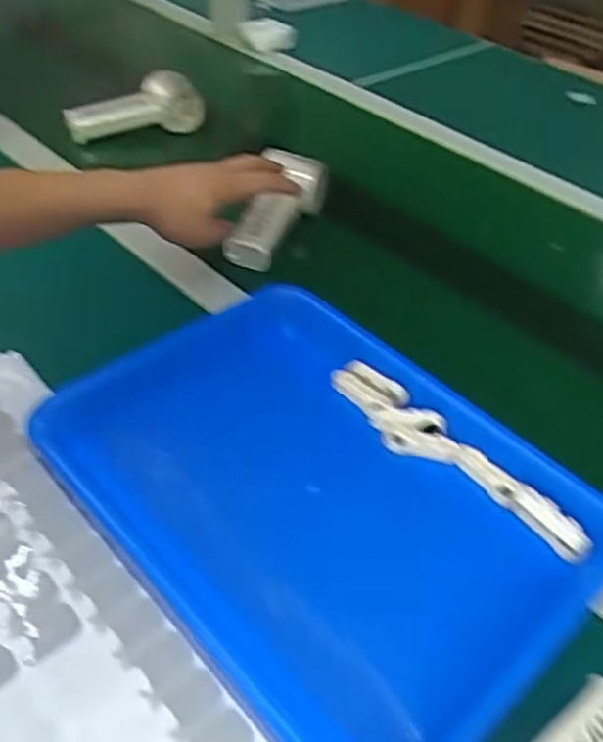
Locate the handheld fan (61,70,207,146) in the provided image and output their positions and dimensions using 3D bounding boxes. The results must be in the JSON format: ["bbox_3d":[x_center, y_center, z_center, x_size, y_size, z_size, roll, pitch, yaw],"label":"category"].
[{"bbox_3d":[-0.207,-0.319,0.866,0.165,0.065,0.062,-12,43,1],"label":"handheld fan"}]

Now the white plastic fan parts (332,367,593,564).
[{"bbox_3d":[0.104,0.060,0.490,0.038,0.025,0.211,-30,52,-32],"label":"white plastic fan parts"}]

